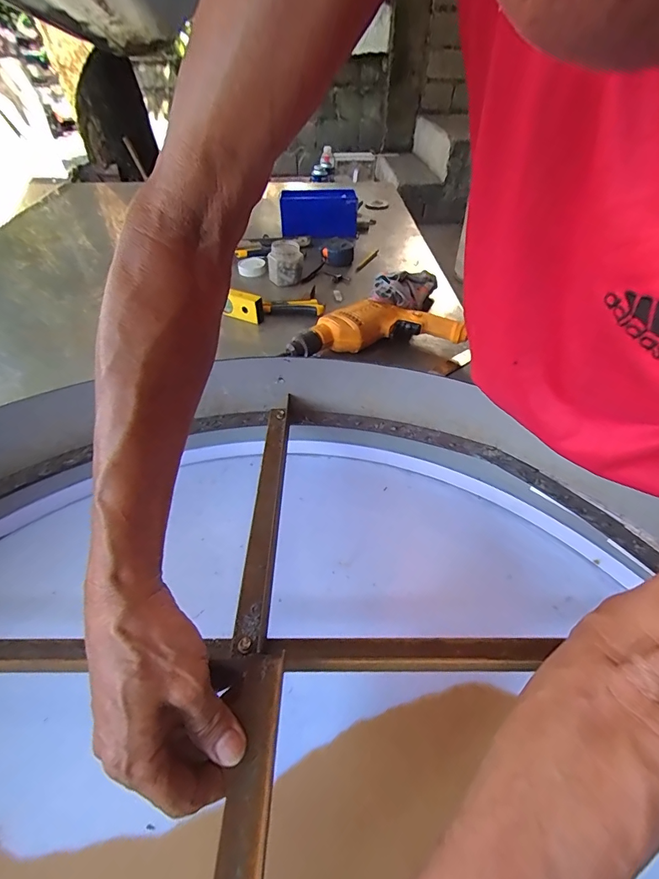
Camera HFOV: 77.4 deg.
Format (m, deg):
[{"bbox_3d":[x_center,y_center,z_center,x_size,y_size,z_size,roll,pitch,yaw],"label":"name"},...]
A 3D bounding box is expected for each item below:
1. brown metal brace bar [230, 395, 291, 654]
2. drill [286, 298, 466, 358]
[{"bbox_3d":[-0.061,0.059,0.405,0.028,0.015,0.278,1,46,-1],"label":"brown metal brace bar"},{"bbox_3d":[0.077,-0.195,0.739,0.310,0.061,0.106,-5,46,-7],"label":"drill"}]

